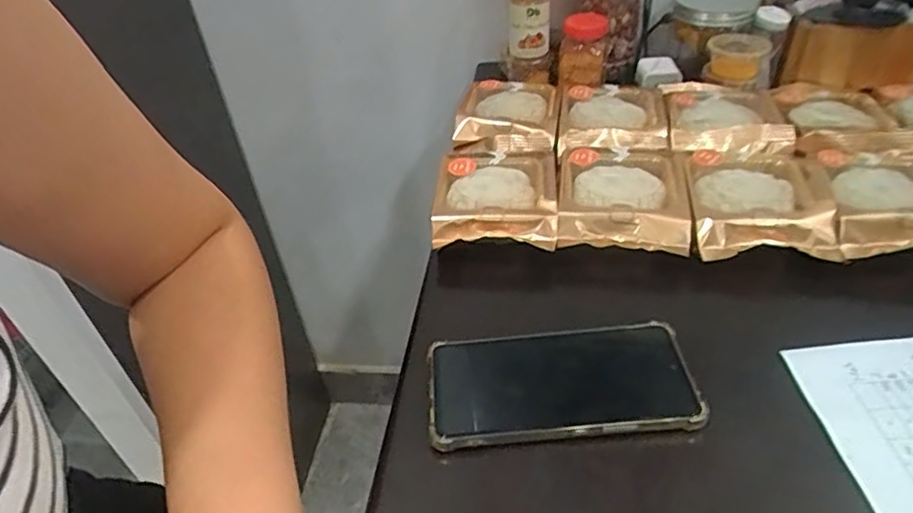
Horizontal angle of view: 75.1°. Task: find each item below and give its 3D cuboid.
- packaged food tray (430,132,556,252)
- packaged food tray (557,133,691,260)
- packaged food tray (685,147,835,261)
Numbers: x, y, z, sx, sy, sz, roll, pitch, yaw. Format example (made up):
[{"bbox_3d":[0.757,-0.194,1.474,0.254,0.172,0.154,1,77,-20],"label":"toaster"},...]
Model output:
[{"bbox_3d":[0.034,-0.063,0.511,0.098,0.029,0.148,1,41,8],"label":"packaged food tray"},{"bbox_3d":[0.134,-0.060,0.495,0.097,0.032,0.143,2,41,10],"label":"packaged food tray"},{"bbox_3d":[0.235,-0.045,0.464,0.100,0.032,0.112,3,41,11],"label":"packaged food tray"}]

